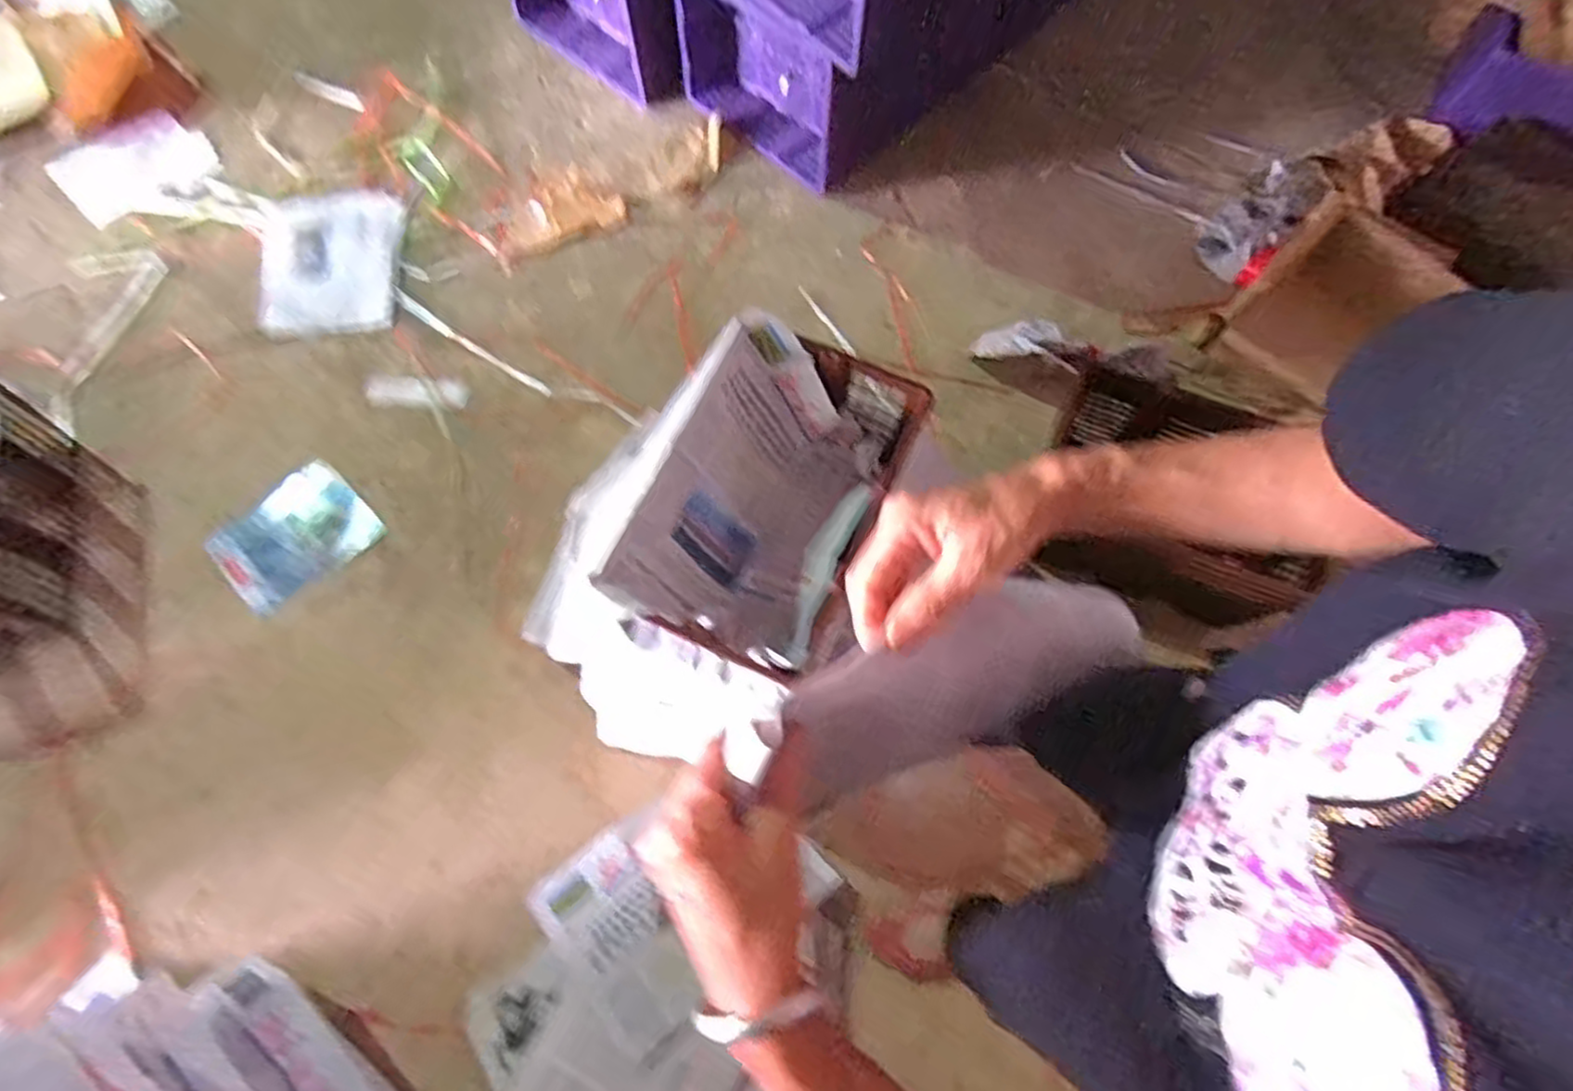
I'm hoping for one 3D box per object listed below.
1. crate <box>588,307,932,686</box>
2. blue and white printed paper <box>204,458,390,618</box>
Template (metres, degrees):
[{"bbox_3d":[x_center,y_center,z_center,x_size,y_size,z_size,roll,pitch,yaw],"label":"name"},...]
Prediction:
[{"bbox_3d":[-0.025,-0.055,1.038,0.282,0.224,0.458,24,70,7],"label":"crate"},{"bbox_3d":[-0.926,-0.025,1.376,0.203,0.024,0.251,47,65,2],"label":"blue and white printed paper"}]

